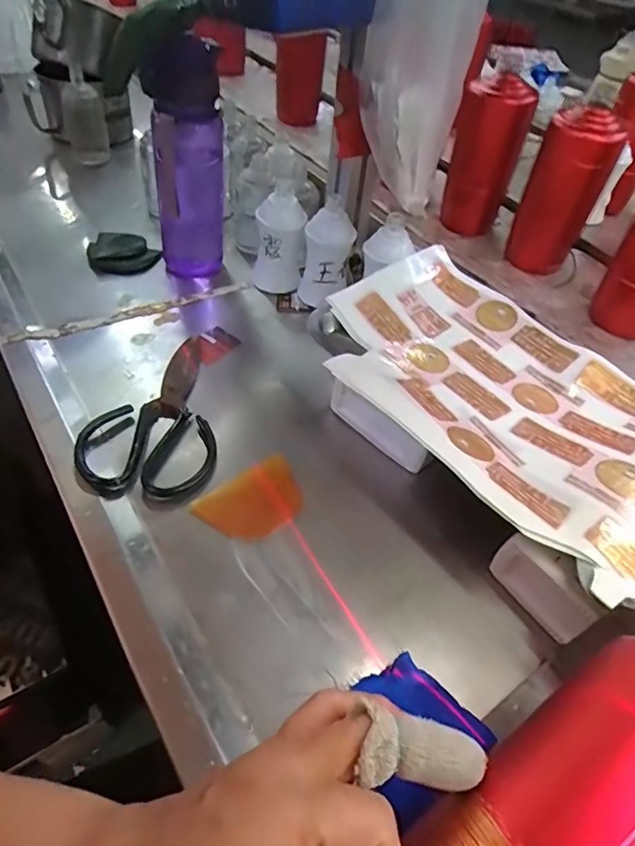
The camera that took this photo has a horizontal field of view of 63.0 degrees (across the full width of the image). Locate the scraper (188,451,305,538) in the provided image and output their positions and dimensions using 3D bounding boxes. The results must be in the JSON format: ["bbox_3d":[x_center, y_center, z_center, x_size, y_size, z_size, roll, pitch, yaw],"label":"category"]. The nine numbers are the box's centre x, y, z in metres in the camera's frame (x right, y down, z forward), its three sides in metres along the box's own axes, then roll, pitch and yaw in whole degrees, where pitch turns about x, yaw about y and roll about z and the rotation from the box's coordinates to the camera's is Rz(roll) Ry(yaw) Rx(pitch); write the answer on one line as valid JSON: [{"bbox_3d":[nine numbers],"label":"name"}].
[{"bbox_3d":[-0.046,0.057,0.393,0.083,0.011,0.054,-29,56,-27],"label":"scraper"}]

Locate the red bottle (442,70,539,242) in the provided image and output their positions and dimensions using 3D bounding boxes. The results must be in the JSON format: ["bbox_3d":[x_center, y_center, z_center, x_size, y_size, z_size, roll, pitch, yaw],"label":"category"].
[{"bbox_3d":[0.205,-0.324,0.644,0.067,0.164,0.064,-28,56,-27],"label":"red bottle"}]

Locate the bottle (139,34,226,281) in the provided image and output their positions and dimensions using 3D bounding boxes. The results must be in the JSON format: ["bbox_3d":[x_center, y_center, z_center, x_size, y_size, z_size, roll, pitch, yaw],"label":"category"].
[{"bbox_3d":[-0.131,-0.252,0.540,0.075,0.224,0.068,-4,48,-9],"label":"bottle"}]

